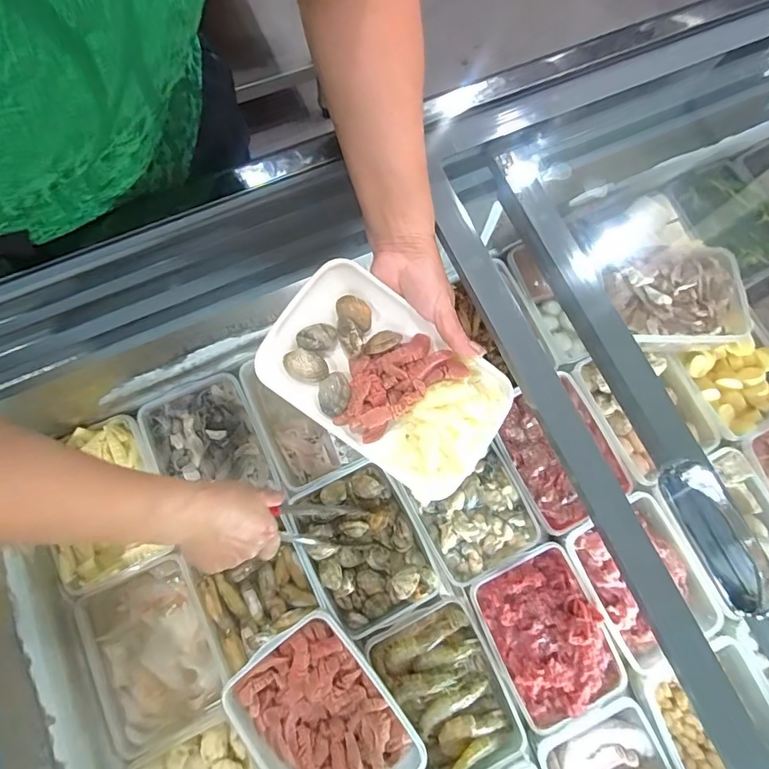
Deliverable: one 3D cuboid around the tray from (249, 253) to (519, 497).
[{"bbox_3d":[0.001,-0.004,0.418,0.209,0.042,0.131,34,79,7],"label":"tray"}]

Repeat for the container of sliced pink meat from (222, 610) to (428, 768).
[{"bbox_3d":[-0.056,0.339,0.483,0.132,0.068,0.192,-37,84,-10],"label":"container of sliced pink meat"}]

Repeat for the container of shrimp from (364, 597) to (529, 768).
[{"bbox_3d":[0.069,0.343,0.529,0.125,0.048,0.174,-23,81,-8],"label":"container of shrimp"}]

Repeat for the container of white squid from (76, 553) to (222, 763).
[{"bbox_3d":[-0.253,0.298,0.530,0.122,0.039,0.175,-24,81,-8],"label":"container of white squid"}]

